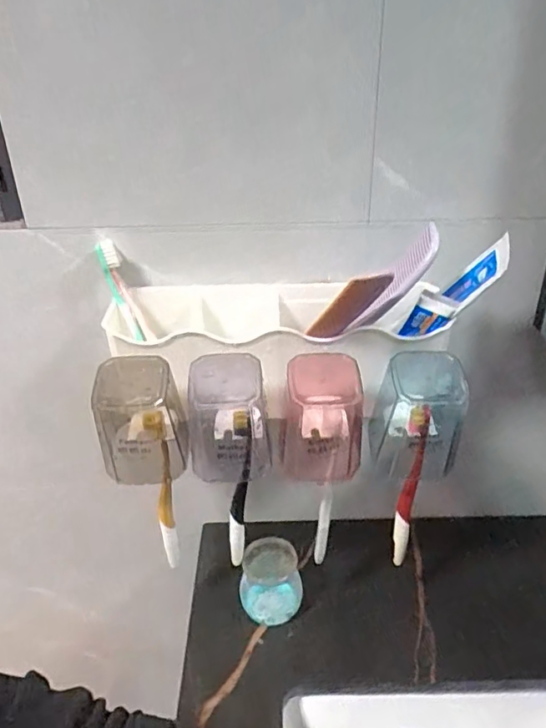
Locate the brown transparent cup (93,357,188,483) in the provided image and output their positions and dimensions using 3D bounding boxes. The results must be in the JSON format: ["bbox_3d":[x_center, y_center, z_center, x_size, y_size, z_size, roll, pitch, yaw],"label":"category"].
[{"bbox_3d":[-0.106,0.049,0.444,0.067,0.098,0.053,-8,33,-13],"label":"brown transparent cup"}]

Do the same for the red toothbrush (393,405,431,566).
[{"bbox_3d":[0.122,0.114,0.493,0.015,0.178,0.014,7,32,10],"label":"red toothbrush"}]

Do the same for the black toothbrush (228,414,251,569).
[{"bbox_3d":[-0.030,0.116,0.488,0.022,0.171,0.014,-4,32,-7],"label":"black toothbrush"}]

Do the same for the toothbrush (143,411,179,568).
[{"bbox_3d":[-0.096,0.120,0.487,0.017,0.177,0.028,-8,32,-12],"label":"toothbrush"}]

